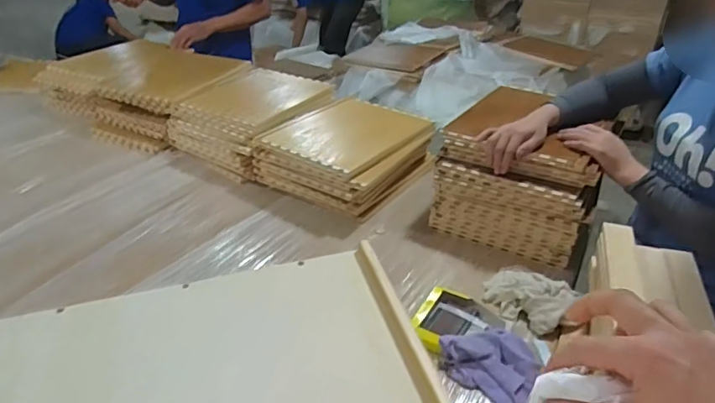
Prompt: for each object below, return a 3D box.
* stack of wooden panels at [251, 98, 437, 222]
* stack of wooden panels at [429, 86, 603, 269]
[{"bbox_3d":[-0.001,-0.116,1.192,0.314,0.129,0.365,23,40,32],"label":"stack of wooden panels"},{"bbox_3d":[0.354,-0.074,1.055,0.284,0.195,0.343,18,37,27],"label":"stack of wooden panels"}]

